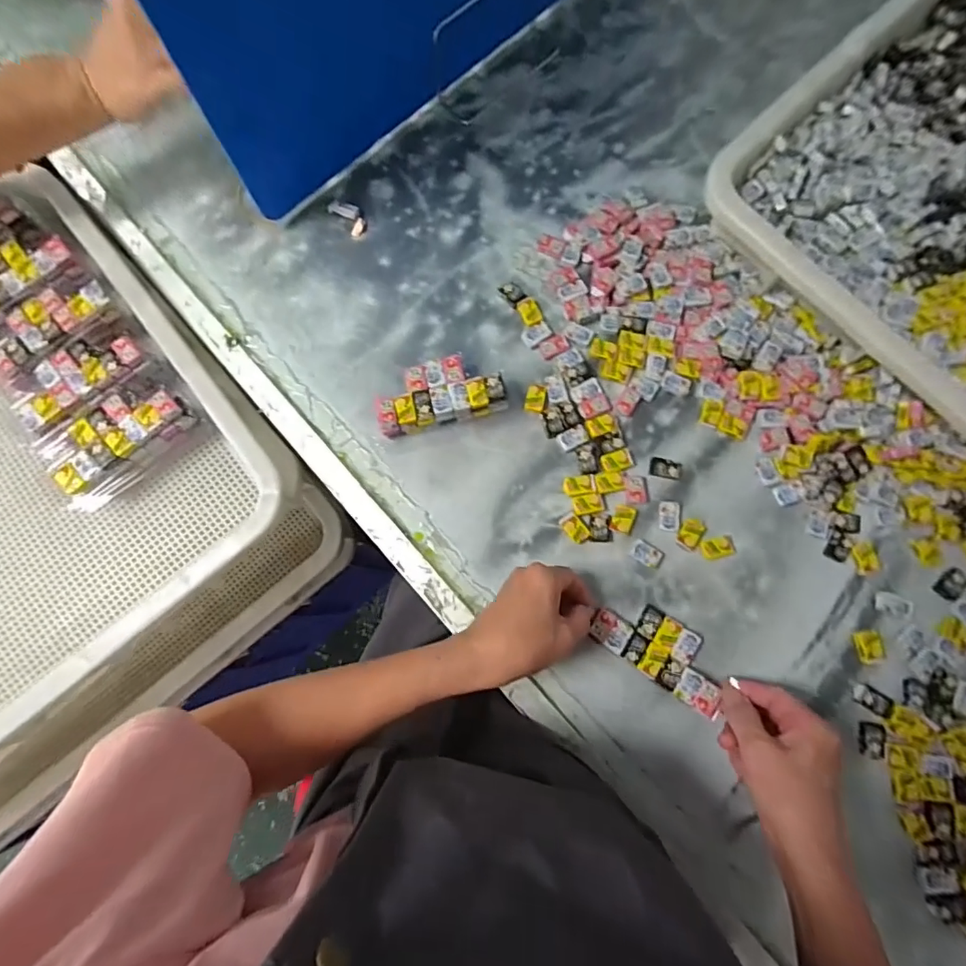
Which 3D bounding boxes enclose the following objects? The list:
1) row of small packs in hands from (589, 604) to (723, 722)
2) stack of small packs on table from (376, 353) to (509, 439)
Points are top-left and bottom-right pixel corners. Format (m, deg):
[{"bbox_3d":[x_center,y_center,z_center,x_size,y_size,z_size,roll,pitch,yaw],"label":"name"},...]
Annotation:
[{"bbox_3d":[0.151,0.139,0.428,0.112,0.016,0.052,34,84,7],"label":"row of small packs in hands"},{"bbox_3d":[-0.040,-0.084,0.473,0.116,0.032,0.056,-15,78,-2],"label":"stack of small packs on table"}]

